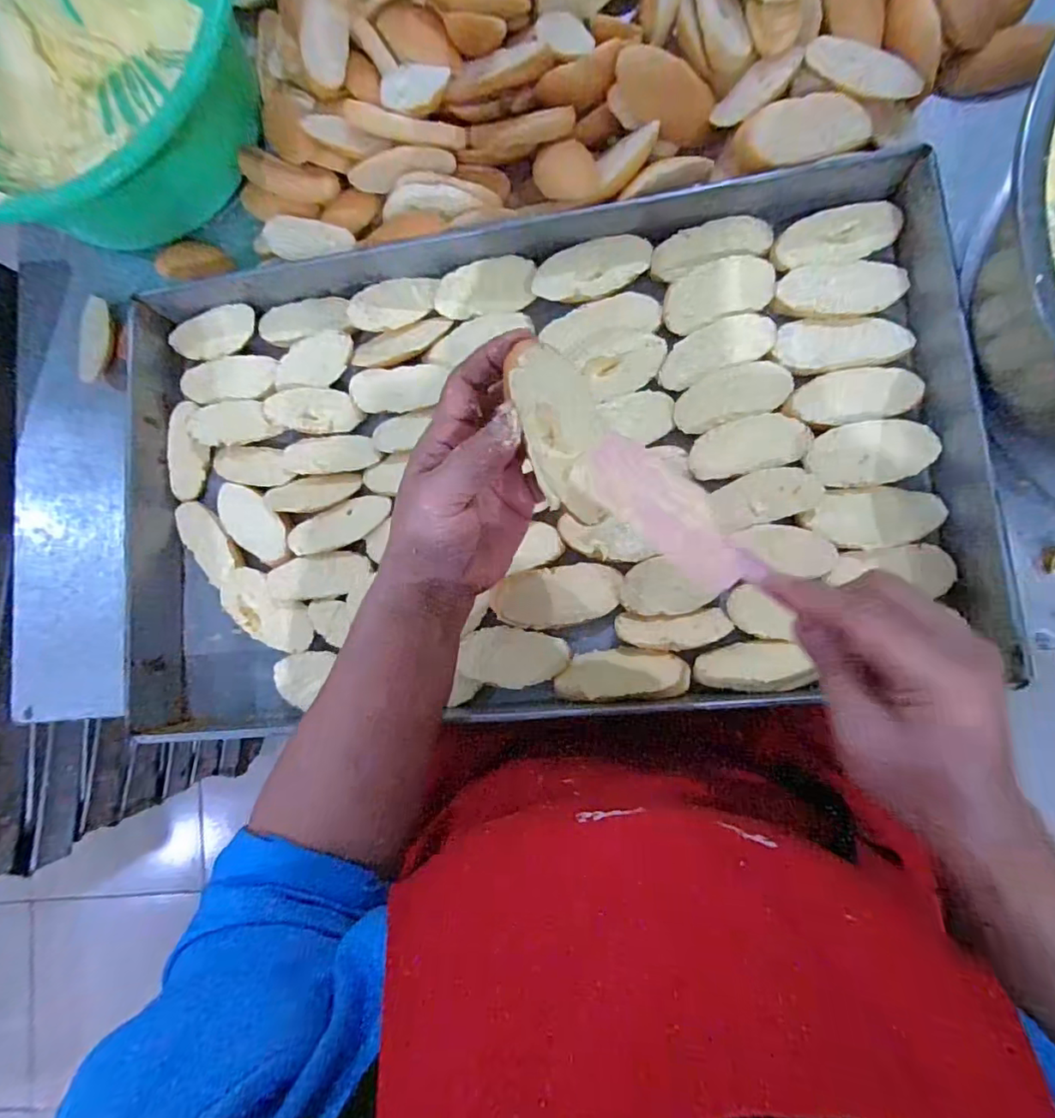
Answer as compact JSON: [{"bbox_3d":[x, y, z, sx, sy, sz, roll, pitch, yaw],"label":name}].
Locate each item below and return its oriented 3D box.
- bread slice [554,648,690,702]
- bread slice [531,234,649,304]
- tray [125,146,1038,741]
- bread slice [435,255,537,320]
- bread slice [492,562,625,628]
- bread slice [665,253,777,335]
[{"bbox_3d":[0.065,0.080,0.378,0.090,0.008,0.040,-9,48,10],"label":"bread slice"},{"bbox_3d":[0.049,-0.223,0.413,0.089,0.009,0.041,-11,83,7],"label":"bread slice"},{"bbox_3d":[-0.009,-0.069,0.409,0.620,0.046,0.374,-7,84,7],"label":"tray"},{"bbox_3d":[-0.034,-0.217,0.428,0.079,0.011,0.039,-9,84,7],"label":"bread slice"},{"bbox_3d":[0.021,0.028,0.396,0.095,0.008,0.043,-8,84,7],"label":"bread slice"},{"bbox_3d":[0.141,-0.198,0.397,0.080,0.008,0.043,-17,83,6],"label":"bread slice"}]

